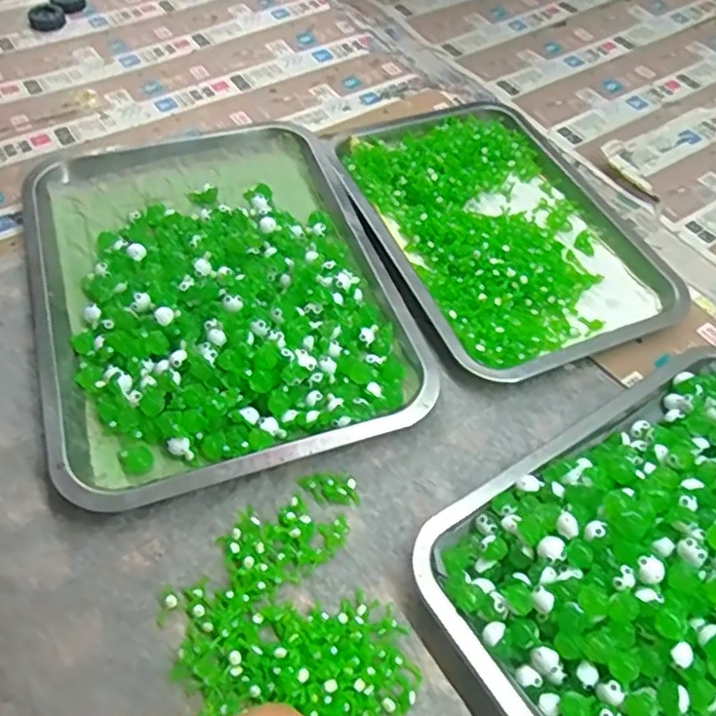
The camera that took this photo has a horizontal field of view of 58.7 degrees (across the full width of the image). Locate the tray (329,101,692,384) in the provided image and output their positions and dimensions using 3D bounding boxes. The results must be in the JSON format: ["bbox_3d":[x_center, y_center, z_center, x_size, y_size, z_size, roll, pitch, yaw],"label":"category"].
[{"bbox_3d":[0.121,-0.125,0.559,0.218,0.027,0.307,-19,58,-16],"label":"tray"}]

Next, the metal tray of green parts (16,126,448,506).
[{"bbox_3d":[-0.119,-0.072,0.502,0.265,0.032,0.354,-16,57,-14],"label":"metal tray of green parts"}]

